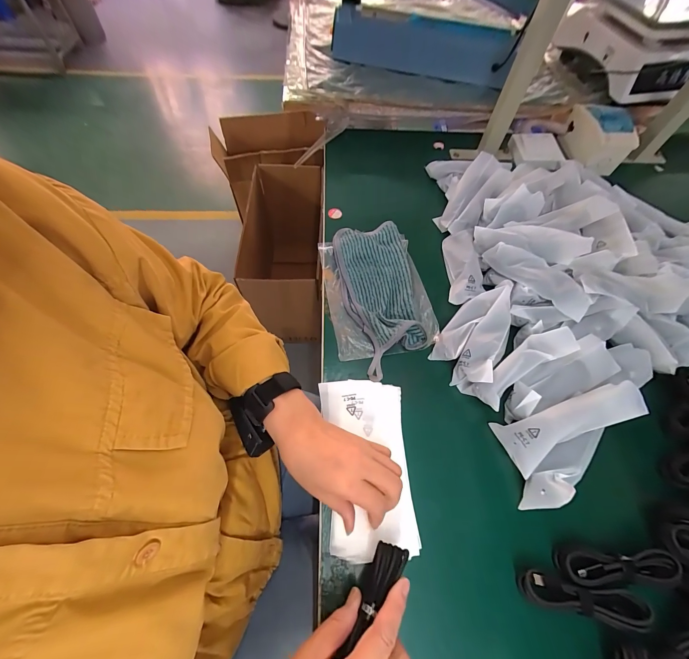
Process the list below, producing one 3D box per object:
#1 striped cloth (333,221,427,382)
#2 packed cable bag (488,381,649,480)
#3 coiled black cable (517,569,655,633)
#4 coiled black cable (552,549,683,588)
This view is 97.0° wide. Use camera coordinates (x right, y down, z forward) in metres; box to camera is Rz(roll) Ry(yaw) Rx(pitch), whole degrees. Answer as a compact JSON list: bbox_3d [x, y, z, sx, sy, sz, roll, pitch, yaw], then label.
[{"bbox_3d":[0.054,-0.056,0.443,0.106,0.026,0.243,-8,63,-6],"label":"striped cloth"},{"bbox_3d":[0.257,0.107,0.346,0.155,0.023,0.053,-25,65,3],"label":"packed cable bag"},{"bbox_3d":[0.228,0.256,0.290,0.112,0.023,0.027,11,62,4],"label":"coiled black cable"},{"bbox_3d":[0.270,0.235,0.301,0.109,0.018,0.028,0,62,-2],"label":"coiled black cable"}]

